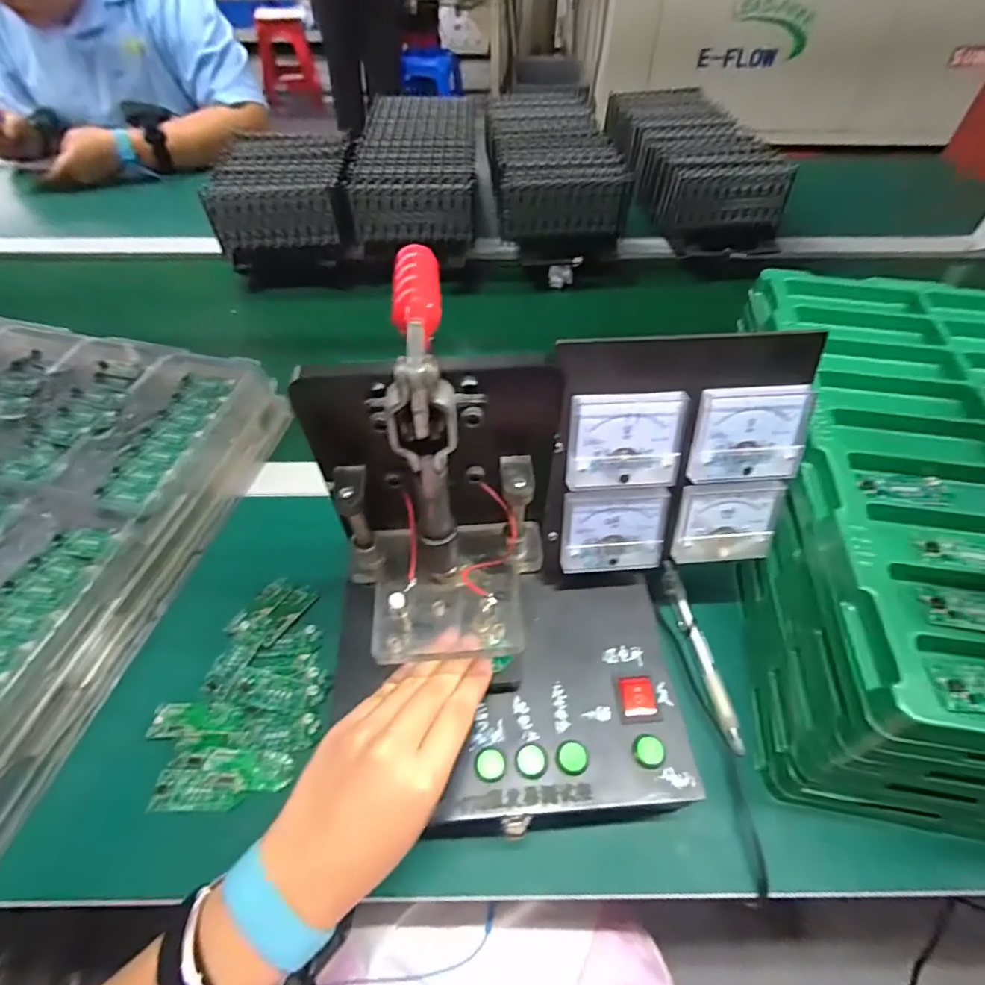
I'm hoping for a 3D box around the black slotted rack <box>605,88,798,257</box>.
[{"bbox_3d":[0.308,-0.513,0.805,0.173,0.090,0.389,-5,52,-4],"label":"black slotted rack"}]

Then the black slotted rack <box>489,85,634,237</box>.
[{"bbox_3d":[0.087,-0.503,0.789,0.170,0.072,0.332,-3,52,-3],"label":"black slotted rack"}]

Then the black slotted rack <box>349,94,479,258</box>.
[{"bbox_3d":[-0.109,-0.494,0.787,0.162,0.086,0.352,0,52,-1],"label":"black slotted rack"}]

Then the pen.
[{"bbox_3d":[0.156,0.119,0.389,0.013,0.013,0.142,-7,53,-6],"label":"pen"}]

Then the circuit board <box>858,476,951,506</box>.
[{"bbox_3d":[0.261,-0.002,0.327,0.053,0.004,0.022,3,52,1],"label":"circuit board"}]

